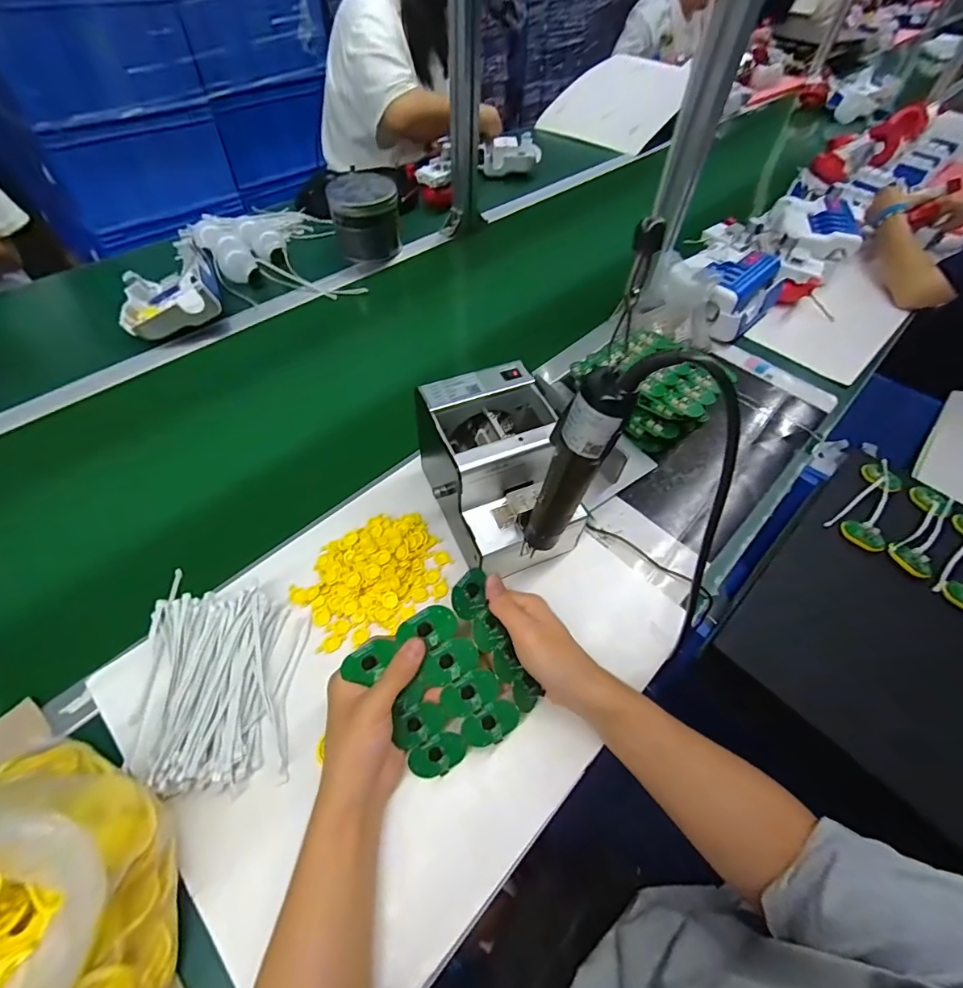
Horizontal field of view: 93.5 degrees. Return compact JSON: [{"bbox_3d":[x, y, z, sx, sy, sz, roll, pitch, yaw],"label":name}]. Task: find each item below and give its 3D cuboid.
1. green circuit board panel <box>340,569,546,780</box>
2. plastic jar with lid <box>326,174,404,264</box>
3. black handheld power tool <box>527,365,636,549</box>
[{"bbox_3d":[-0.027,0.160,0.390,0.129,0.021,0.131,-32,99,-6],"label":"green circuit board panel"},{"bbox_3d":[-0.224,-0.534,0.878,0.125,0.109,0.113,-14,59,-14],"label":"plastic jar with lid"},{"bbox_3d":[0.070,-0.015,0.364,0.042,0.187,0.032,22,58,9],"label":"black handheld power tool"}]

